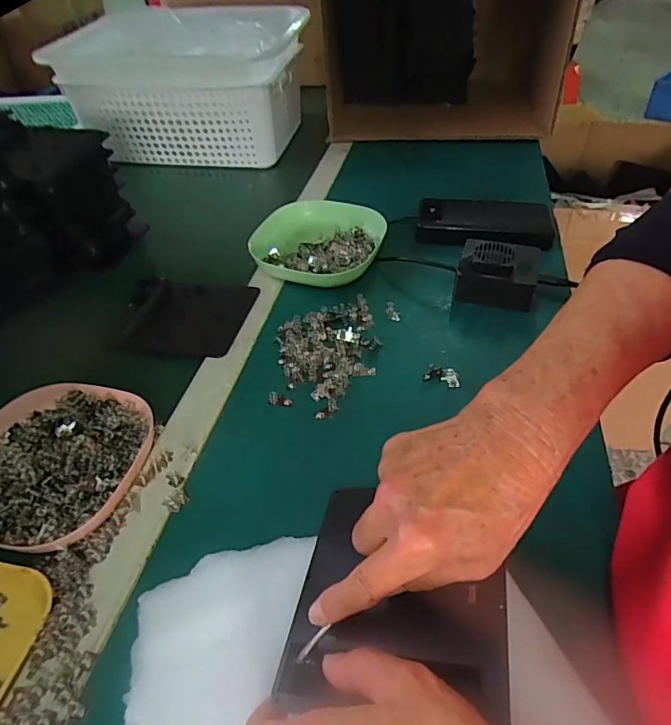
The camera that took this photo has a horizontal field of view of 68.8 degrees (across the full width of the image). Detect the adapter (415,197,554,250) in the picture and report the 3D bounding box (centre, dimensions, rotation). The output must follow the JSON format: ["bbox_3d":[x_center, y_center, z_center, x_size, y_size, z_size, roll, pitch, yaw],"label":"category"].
[{"bbox_3d":[0.178,-0.167,0.583,0.155,0.028,0.068,8,45,11],"label":"adapter"}]

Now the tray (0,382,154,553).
[{"bbox_3d":[-0.218,0.069,0.367,0.141,0.028,0.136,7,45,10],"label":"tray"}]

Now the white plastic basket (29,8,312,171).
[{"bbox_3d":[-0.238,-0.465,0.837,0.346,0.194,0.268,2,44,5],"label":"white plastic basket"}]

